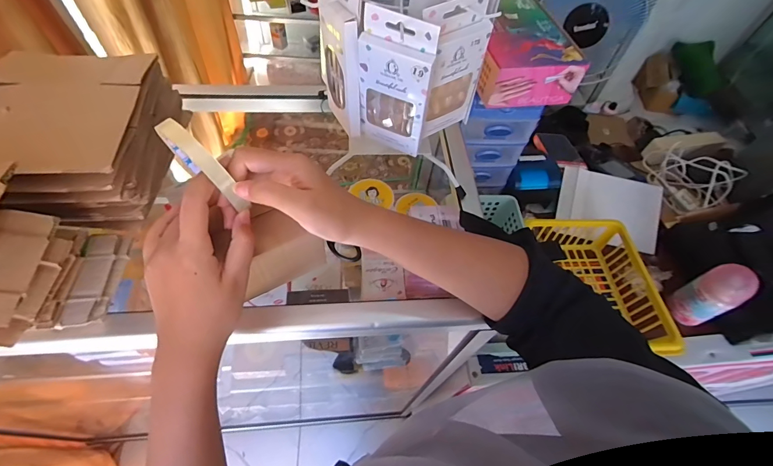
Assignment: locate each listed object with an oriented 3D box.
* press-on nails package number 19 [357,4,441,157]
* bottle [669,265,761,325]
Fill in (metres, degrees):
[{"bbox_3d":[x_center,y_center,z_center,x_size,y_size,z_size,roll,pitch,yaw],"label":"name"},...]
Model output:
[{"bbox_3d":[0.007,-0.134,0.349,0.069,0.137,0.013,22,58,9],"label":"press-on nails package number 19"},{"bbox_3d":[0.544,0.105,0.614,0.048,0.129,0.060,-16,60,-15],"label":"bottle"}]

